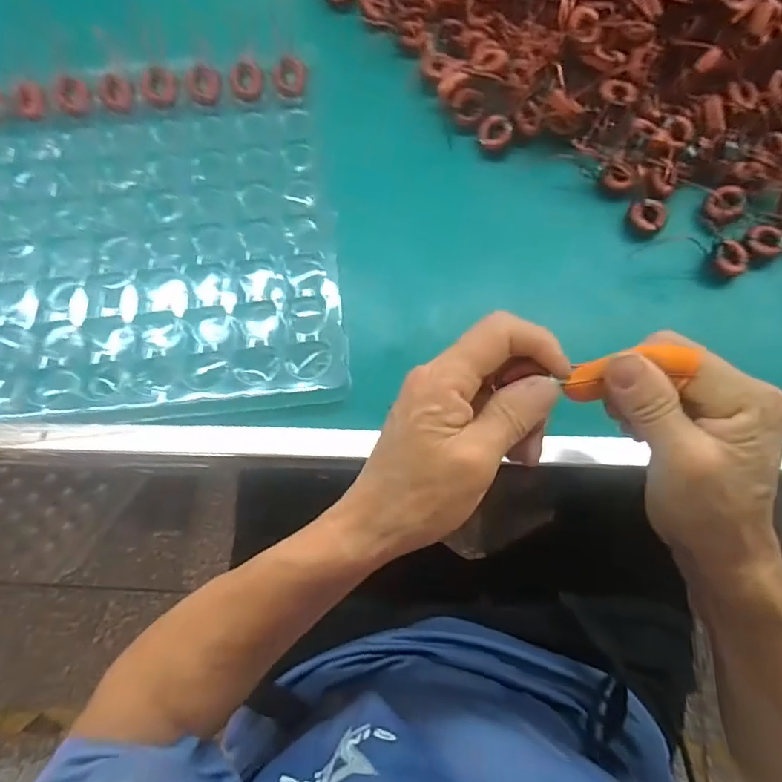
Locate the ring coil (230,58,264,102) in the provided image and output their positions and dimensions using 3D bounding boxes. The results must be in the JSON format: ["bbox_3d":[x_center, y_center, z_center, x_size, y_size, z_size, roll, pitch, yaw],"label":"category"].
[{"bbox_3d":[-0.114,-0.245,0.401,0.024,0.009,0.031,-17,76,-5],"label":"ring coil"}]

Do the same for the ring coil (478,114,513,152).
[{"bbox_3d":[0.081,-0.199,0.393,0.025,0.006,0.024,5,112,13],"label":"ring coil"}]

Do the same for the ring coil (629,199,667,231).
[{"bbox_3d":[0.188,-0.128,0.371,0.025,0.006,0.025,-23,77,-7],"label":"ring coil"}]

